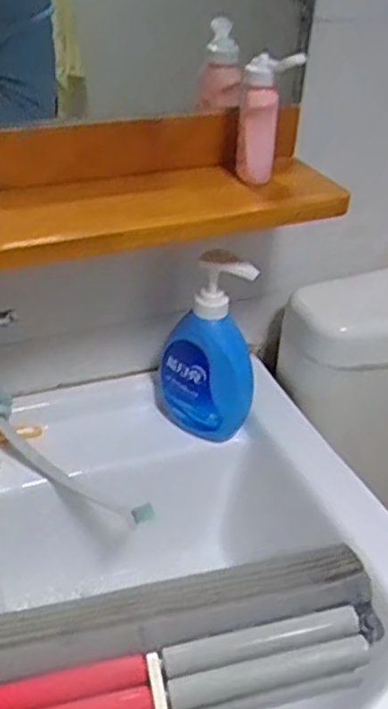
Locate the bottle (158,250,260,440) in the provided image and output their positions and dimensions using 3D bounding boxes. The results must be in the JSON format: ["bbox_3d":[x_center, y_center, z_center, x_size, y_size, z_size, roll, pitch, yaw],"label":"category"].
[{"bbox_3d":[0.017,-0.006,0.725,0.051,0.205,0.102,-29,50,-36],"label":"bottle"}]

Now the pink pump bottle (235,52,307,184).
[{"bbox_3d":[0.064,-0.210,0.611,0.042,0.108,0.034,0,38,-7],"label":"pink pump bottle"}]

